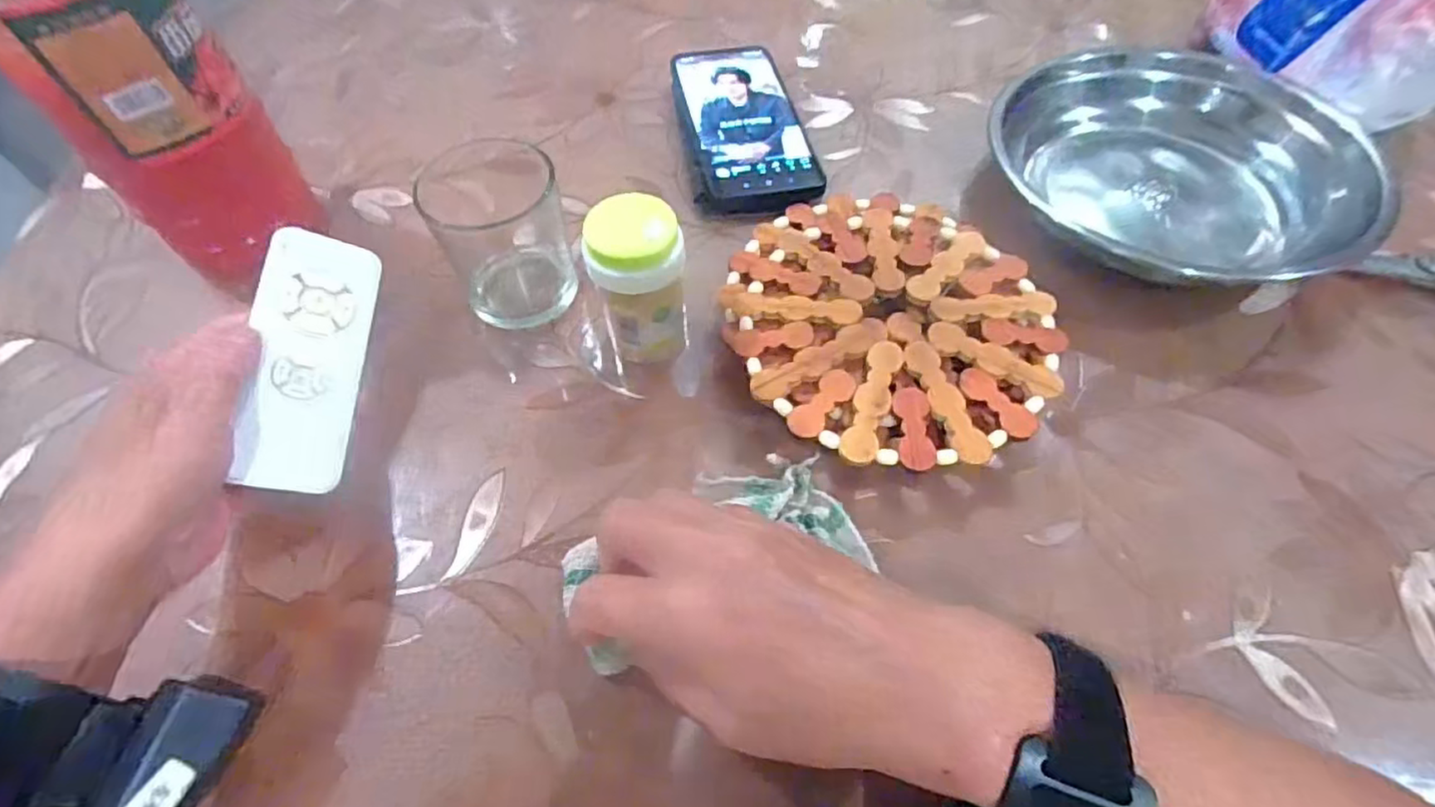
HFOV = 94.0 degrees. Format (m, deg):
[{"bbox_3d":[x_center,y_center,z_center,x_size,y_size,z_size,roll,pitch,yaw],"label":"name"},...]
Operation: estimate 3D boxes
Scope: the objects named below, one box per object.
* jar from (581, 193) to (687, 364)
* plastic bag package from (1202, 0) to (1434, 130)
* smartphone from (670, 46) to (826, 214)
[{"bbox_3d":[-0.039,-0.057,0.339,0.047,0.085,0.042,-1,56,0],"label":"jar"},{"bbox_3d":[0.424,-0.262,0.452,0.052,0.079,0.179,-26,60,-16],"label":"plastic bag package"},{"bbox_3d":[0.017,-0.196,0.474,0.083,0.019,0.168,-8,57,-5],"label":"smartphone"}]

